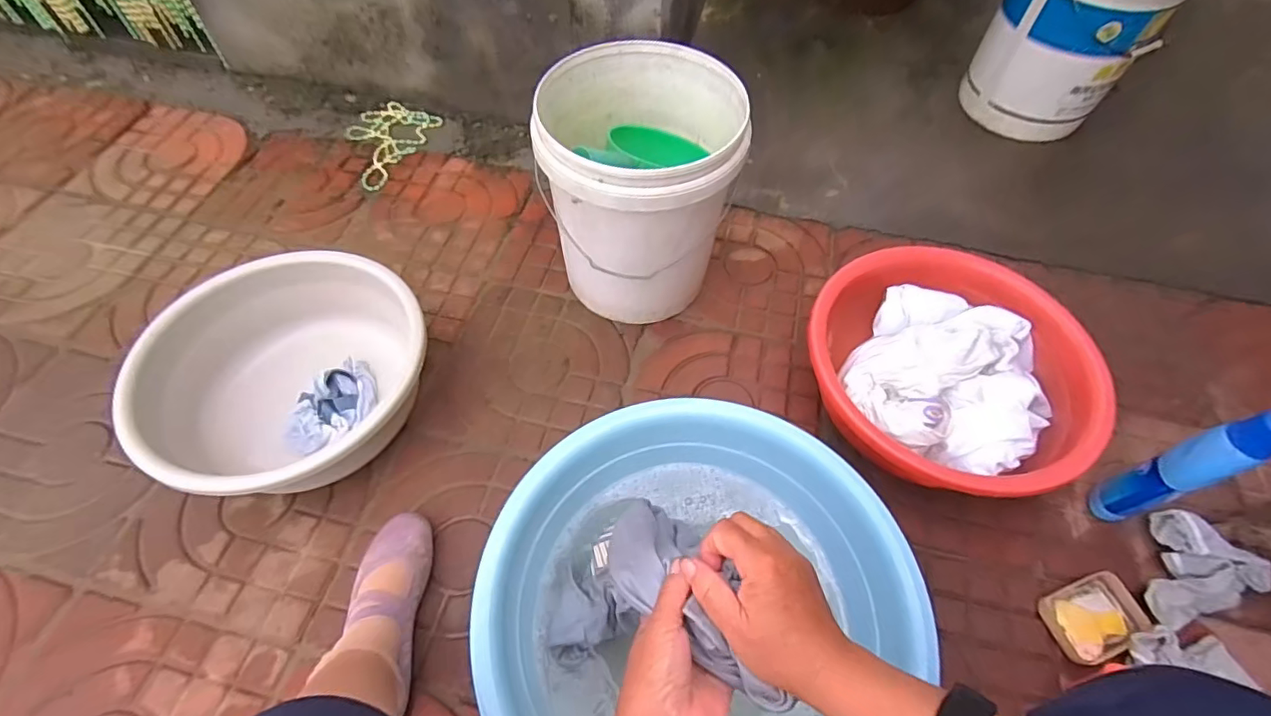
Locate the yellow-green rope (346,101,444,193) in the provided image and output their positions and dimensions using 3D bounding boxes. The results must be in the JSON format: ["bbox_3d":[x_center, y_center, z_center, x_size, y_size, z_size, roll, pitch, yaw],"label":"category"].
[{"bbox_3d":[-0.511,-0.434,1.108,0.154,0.013,0.217,22,61,9],"label":"yellow-green rope"}]

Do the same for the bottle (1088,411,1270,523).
[{"bbox_3d":[0.660,0.139,0.675,0.059,0.237,0.058,-13,59,-11],"label":"bottle"}]

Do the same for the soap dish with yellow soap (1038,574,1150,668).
[{"bbox_3d":[0.569,0.322,0.687,0.118,0.022,0.080,-15,59,-12],"label":"soap dish with yellow soap"}]

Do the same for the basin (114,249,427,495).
[{"bbox_3d":[-0.463,0.012,0.764,0.336,0.149,0.303,-18,60,-14],"label":"basin"}]

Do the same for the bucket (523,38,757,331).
[{"bbox_3d":[0.000,-0.247,0.849,0.262,0.318,0.271,1,57,-2],"label":"bucket"}]

